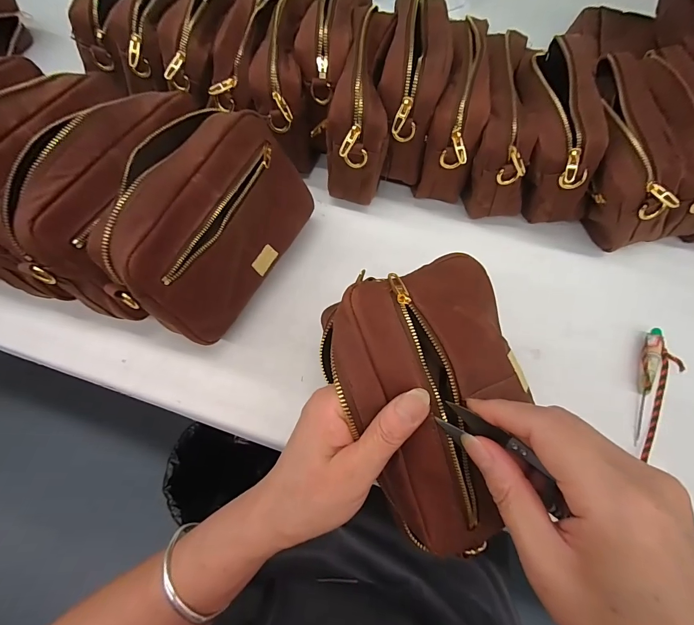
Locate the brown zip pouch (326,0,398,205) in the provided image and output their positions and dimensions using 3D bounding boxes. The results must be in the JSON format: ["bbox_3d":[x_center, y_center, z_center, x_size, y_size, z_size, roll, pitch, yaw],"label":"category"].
[{"bbox_3d":[0.014,-0.219,0.382,0.059,0.125,0.187,4,63,0],"label":"brown zip pouch"}]

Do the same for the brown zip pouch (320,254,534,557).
[{"bbox_3d":[0.066,0.058,0.235,0.132,0.070,0.180,-21,89,-15],"label":"brown zip pouch"}]

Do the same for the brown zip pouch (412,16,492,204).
[{"bbox_3d":[0.117,-0.206,0.382,0.052,0.120,0.136,12,63,4],"label":"brown zip pouch"}]

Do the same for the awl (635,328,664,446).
[{"bbox_3d":[0.275,0.064,0.321,0.015,0.013,0.113,28,65,12],"label":"awl"}]

